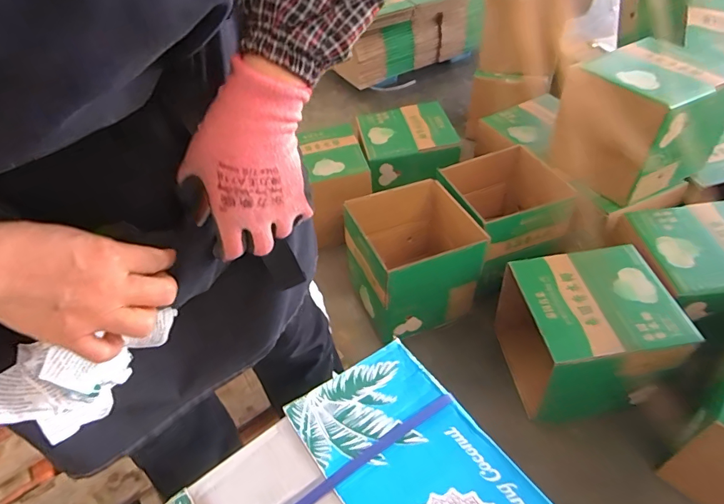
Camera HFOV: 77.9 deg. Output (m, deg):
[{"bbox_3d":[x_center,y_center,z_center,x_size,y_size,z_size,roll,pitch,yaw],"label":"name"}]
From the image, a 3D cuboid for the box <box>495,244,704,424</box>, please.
[{"bbox_3d":[0.500,0.185,1.034,0.298,0.276,0.275,-3,46,3],"label":"box"}]

